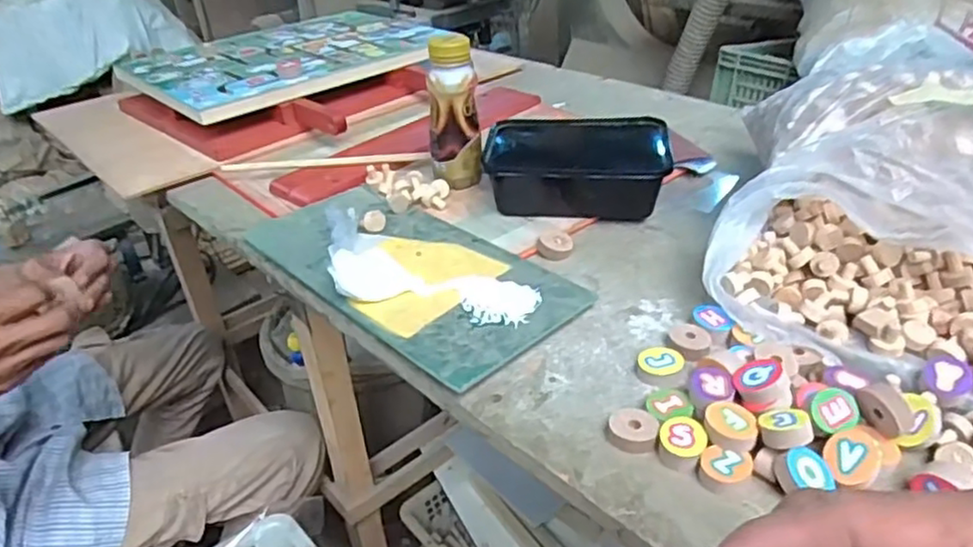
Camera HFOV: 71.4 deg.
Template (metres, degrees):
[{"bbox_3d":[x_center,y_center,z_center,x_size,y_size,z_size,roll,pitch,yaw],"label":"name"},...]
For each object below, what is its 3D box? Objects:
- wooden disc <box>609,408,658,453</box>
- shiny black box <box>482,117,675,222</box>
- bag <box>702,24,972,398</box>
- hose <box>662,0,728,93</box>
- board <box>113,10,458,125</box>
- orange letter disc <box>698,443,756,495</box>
[{"bbox_3d":[0.089,0.094,0.407,0.028,0.012,0.025,5,33,13],"label":"wooden disc"},{"bbox_3d":[0.087,-0.106,0.658,0.167,0.057,0.103,1,33,7],"label":"shiny black box"},{"bbox_3d":[0.302,-0.059,0.506,0.227,0.137,0.321,12,35,22],"label":"bag"},{"bbox_3d":[0.547,-0.660,1.668,0.100,0.434,0.065,38,47,18],"label":"hose"},{"bbox_3d":[-0.269,-0.306,0.948,0.394,0.018,0.324,-28,40,-34],"label":"board"},{"bbox_3d":[0.136,0.111,0.381,0.028,0.012,0.024,18,38,30],"label":"orange letter disc"}]

